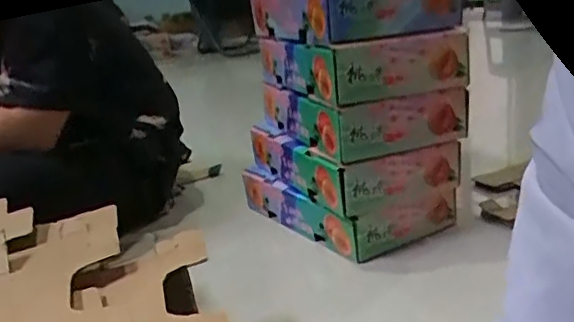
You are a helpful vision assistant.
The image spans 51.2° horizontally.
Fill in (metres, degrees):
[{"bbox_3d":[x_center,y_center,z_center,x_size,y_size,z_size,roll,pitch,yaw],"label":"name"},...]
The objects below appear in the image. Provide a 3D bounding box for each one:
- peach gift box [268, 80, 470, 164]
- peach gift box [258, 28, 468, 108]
[{"bbox_3d":[0.137,-0.105,1.191,0.251,0.098,0.433,-12,17,-17],"label":"peach gift box"},{"bbox_3d":[0.132,-0.204,1.166,0.247,0.096,0.456,-12,17,-17],"label":"peach gift box"}]

